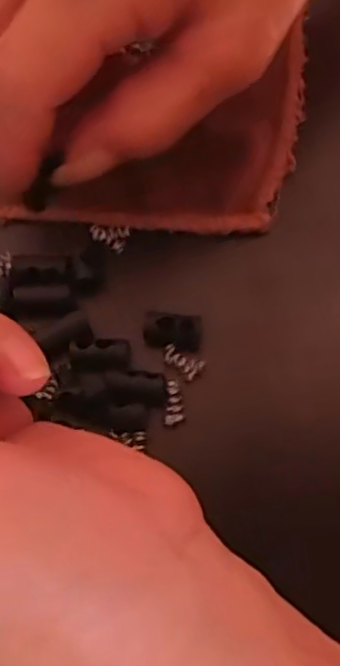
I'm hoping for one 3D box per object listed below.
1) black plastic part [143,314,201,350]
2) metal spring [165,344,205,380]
[{"bbox_3d":[0.001,-0.001,0.222,0.018,0.004,0.010,3,72,3],"label":"black plastic part"},{"bbox_3d":[0.004,0.009,0.221,0.012,0.004,0.006,38,76,12],"label":"metal spring"}]

